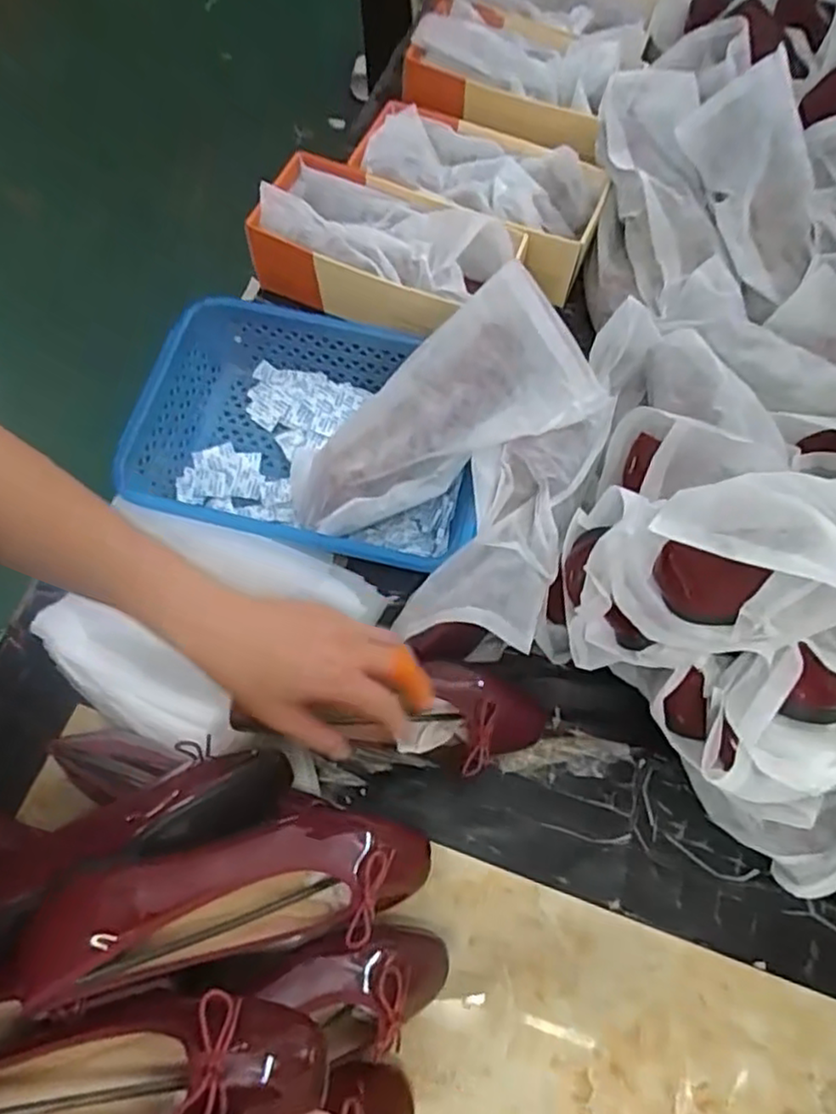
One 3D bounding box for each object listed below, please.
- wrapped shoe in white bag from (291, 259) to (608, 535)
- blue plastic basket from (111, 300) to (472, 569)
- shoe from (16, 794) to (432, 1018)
[{"bbox_3d":[0.003,-0.128,0.623,0.291,0.081,0.149,-31,68,17],"label":"wrapped shoe in white bag"},{"bbox_3d":[-0.099,-0.110,0.661,0.320,0.088,0.234,13,67,4],"label":"blue plastic basket"},{"bbox_3d":[-0.114,0.218,0.446,0.252,0.053,0.088,-6,66,-20],"label":"shoe"}]

